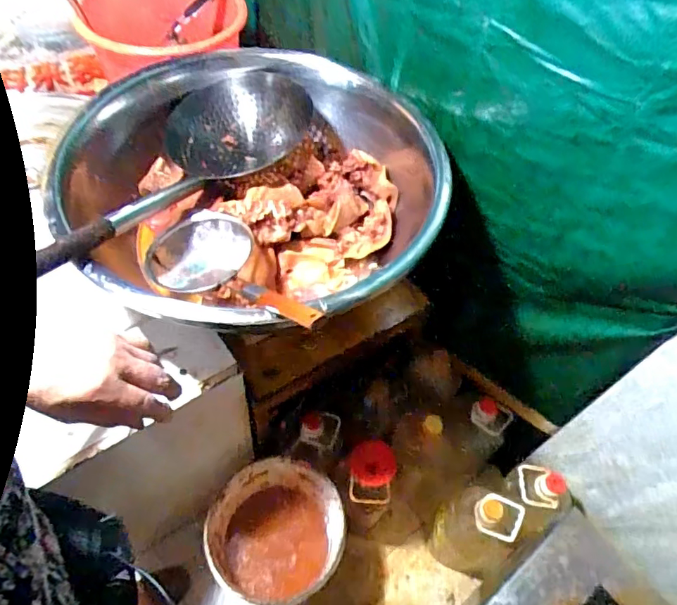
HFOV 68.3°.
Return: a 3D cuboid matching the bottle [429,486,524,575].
[{"bbox_3d":[0.315,0.546,1.179,0.135,0.308,0.168,-19,58,-17],"label":"bottle"}]

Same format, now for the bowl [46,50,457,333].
[{"bbox_3d":[-0.170,-0.201,0.923,0.644,0.189,0.633,2,54,-3],"label":"bowl"}]

